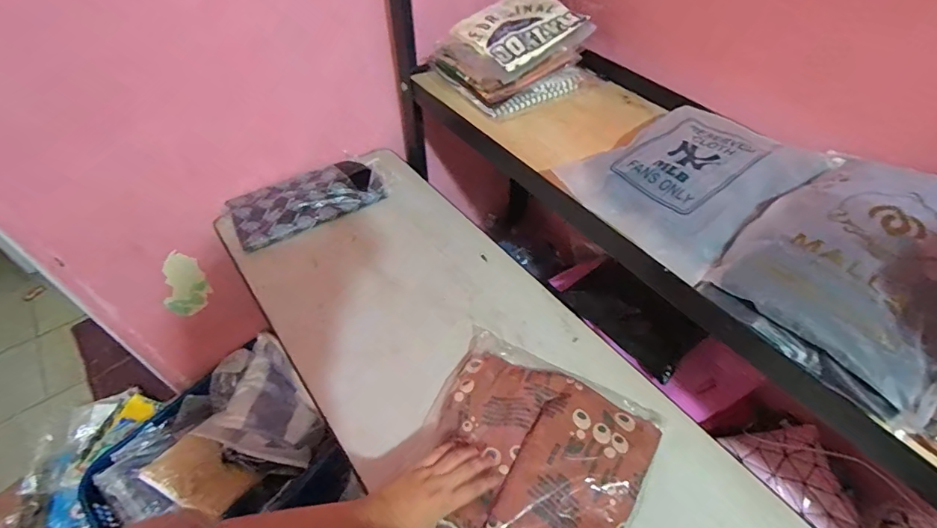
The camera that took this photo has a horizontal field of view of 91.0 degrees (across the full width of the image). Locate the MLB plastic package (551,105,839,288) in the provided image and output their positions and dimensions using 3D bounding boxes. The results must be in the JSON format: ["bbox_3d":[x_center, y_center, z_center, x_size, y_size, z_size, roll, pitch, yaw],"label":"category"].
[{"bbox_3d":[0.365,-0.151,0.760,0.340,0.054,0.286,-27,54,-21],"label":"MLB plastic package"}]

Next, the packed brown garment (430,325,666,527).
[{"bbox_3d":[0.090,0.260,0.663,0.308,0.034,0.266,23,53,20],"label":"packed brown garment"}]

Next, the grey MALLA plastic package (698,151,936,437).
[{"bbox_3d":[0.539,-0.012,0.617,0.369,0.098,0.264,-33,56,-24],"label":"grey MALLA plastic package"}]

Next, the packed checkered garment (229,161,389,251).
[{"bbox_3d":[-0.357,-0.145,1.046,0.350,0.053,0.145,-24,53,-18],"label":"packed checkered garment"}]

